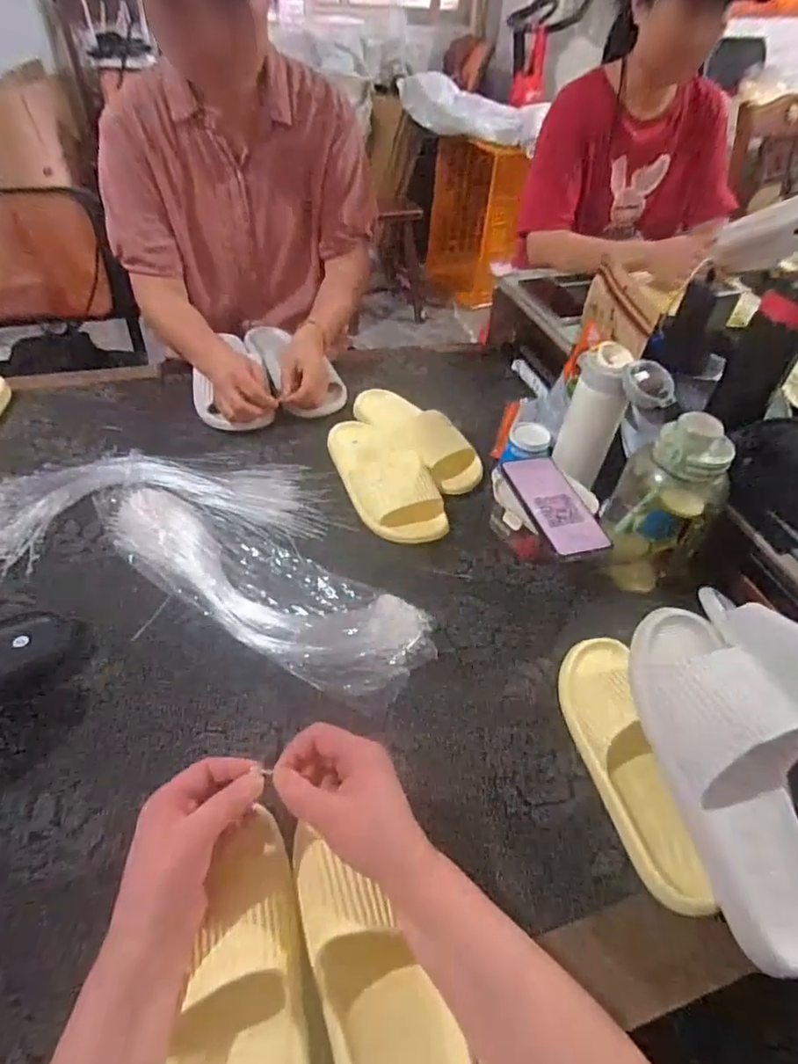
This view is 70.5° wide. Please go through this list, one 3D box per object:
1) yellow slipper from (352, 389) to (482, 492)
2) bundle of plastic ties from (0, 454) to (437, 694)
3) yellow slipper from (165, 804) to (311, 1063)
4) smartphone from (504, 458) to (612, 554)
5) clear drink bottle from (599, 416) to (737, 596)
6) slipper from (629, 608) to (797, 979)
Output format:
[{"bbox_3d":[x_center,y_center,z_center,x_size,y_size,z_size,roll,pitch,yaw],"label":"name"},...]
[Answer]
[{"bbox_3d":[0.018,-0.154,0.846,0.088,0.054,0.251,-27,53,-26],"label":"yellow slipper"},{"bbox_3d":[-0.218,-0.006,0.686,0.574,0.043,0.286,16,47,11],"label":"bundle of plastic ties"},{"bbox_3d":[-0.101,0.318,0.365,0.085,0.068,0.225,-3,53,-7],"label":"yellow slipper"},{"bbox_3d":[0.189,-0.038,0.691,0.079,0.013,0.164,-9,48,-13],"label":"smartphone"},{"bbox_3d":[0.303,-0.035,0.641,0.110,0.204,0.106,30,51,22],"label":"clear drink bottle"},{"bbox_3d":[0.277,0.188,0.454,0.119,0.064,0.271,-6,66,-9],"label":"slipper"}]

